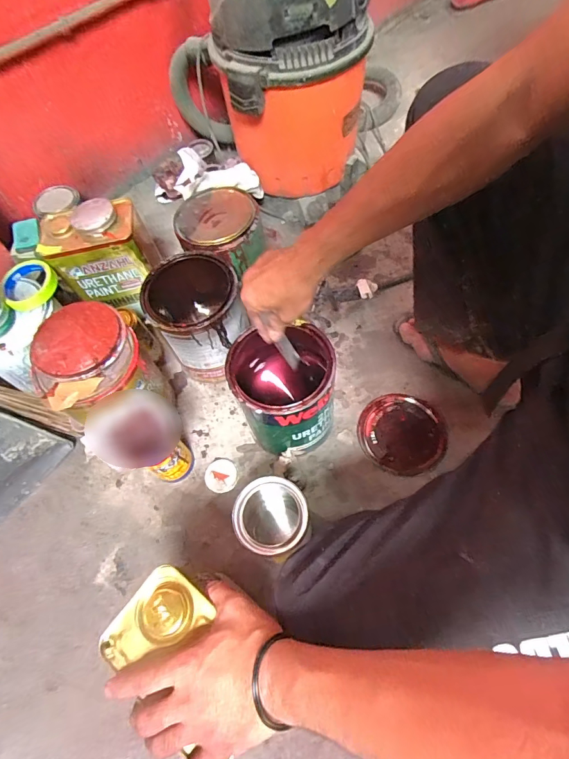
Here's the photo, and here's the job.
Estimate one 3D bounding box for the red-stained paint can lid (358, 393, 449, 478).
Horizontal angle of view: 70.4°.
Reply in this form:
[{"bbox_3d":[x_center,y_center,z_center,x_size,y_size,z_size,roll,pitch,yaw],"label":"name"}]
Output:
[{"bbox_3d":[0.216,0.098,0.740,0.151,0.017,0.150,-1,60,1],"label":"red-stained paint can lid"}]

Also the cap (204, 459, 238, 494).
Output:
[{"bbox_3d":[-0.114,0.173,0.726,0.058,0.011,0.059,-1,60,1],"label":"cap"}]

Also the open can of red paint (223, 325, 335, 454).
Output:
[{"bbox_3d":[-0.002,0.026,0.681,0.157,0.201,0.157,-2,62,4],"label":"open can of red paint"}]

